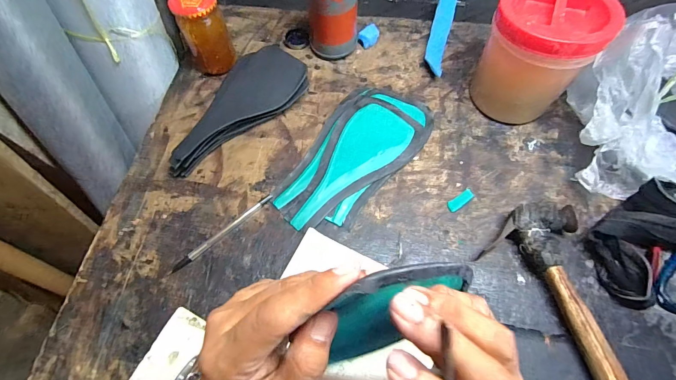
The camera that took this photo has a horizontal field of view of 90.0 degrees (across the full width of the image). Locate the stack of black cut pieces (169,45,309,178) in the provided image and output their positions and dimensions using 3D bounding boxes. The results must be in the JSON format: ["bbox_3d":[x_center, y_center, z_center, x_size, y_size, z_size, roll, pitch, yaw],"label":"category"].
[{"bbox_3d":[-0.143,-0.112,0.464,0.220,0.049,0.090,-41,70,-17],"label":"stack of black cut pieces"}]

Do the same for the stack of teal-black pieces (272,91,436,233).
[{"bbox_3d":[0.027,-0.047,0.443,0.123,0.020,0.240,28,68,14],"label":"stack of teal-black pieces"}]

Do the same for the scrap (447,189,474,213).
[{"bbox_3d":[0.152,0.012,0.418,0.039,0.004,0.013,-32,67,-14],"label":"scrap"}]

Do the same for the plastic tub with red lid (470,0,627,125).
[{"bbox_3d":[0.243,-0.167,0.427,0.114,0.146,0.114,-1,64,1],"label":"plastic tub with red lid"}]

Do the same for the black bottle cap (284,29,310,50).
[{"bbox_3d":[-0.066,-0.245,0.550,0.039,0.011,0.036,-1,64,1],"label":"black bottle cap"}]

